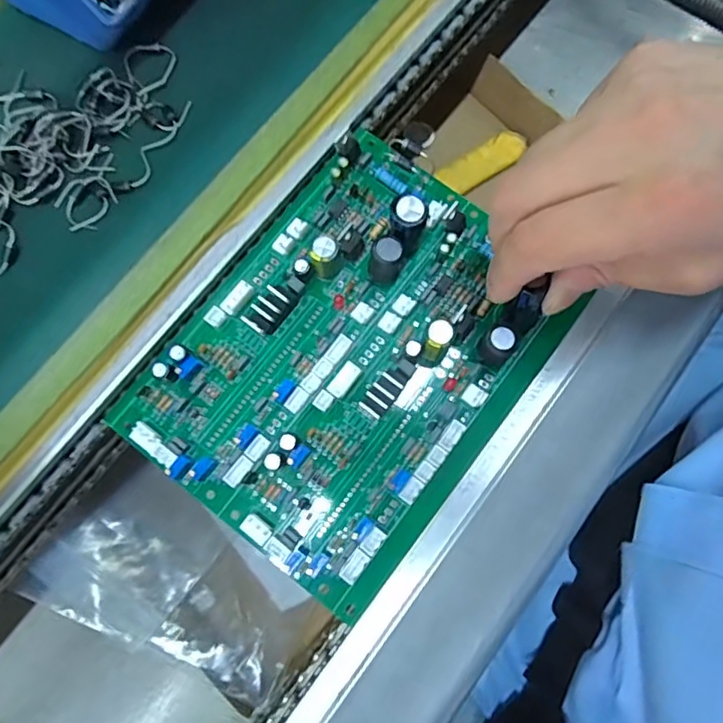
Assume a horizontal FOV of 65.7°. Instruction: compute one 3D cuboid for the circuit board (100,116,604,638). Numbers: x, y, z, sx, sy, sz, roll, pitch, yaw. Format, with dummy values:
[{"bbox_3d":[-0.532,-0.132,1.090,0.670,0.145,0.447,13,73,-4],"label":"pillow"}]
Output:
[{"bbox_3d":[-0.003,-0.006,0.236,0.135,0.028,0.174,37,81,6],"label":"circuit board"}]

